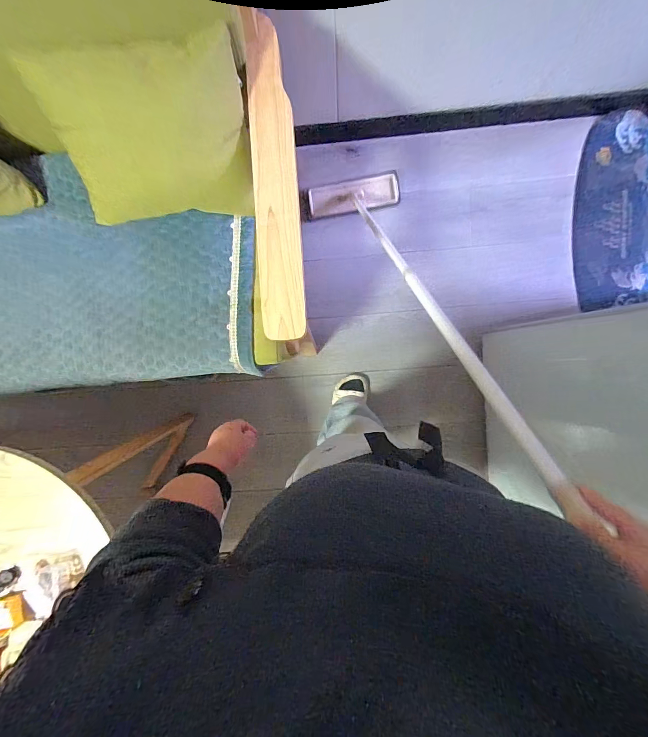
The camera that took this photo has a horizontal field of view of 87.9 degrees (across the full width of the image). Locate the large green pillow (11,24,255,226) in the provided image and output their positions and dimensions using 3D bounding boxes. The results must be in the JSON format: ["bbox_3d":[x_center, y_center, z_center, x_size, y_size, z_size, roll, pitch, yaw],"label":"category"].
[{"bbox_3d":[-0.349,-0.474,0.702,0.403,0.091,0.299,0,134,8],"label":"large green pillow"}]

